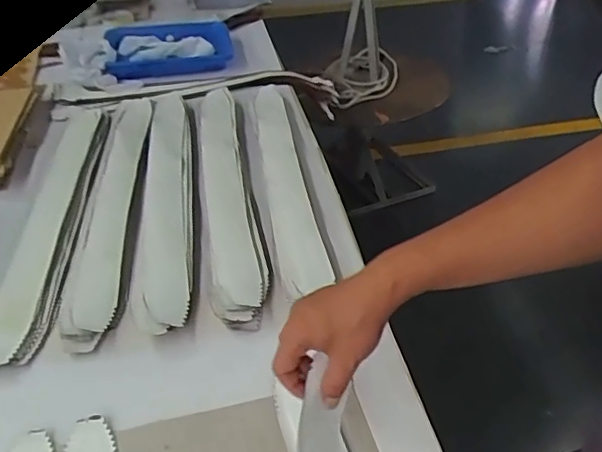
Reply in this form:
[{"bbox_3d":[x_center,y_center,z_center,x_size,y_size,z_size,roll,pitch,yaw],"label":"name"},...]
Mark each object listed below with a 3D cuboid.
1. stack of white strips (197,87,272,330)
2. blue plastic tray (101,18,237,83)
[{"bbox_3d":[-0.112,-0.070,0.847,0.079,0.062,0.525,-8,38,-8],"label":"stack of white strips"},{"bbox_3d":[-0.285,-0.391,1.264,0.273,0.063,0.205,-13,41,-14],"label":"blue plastic tray"}]

